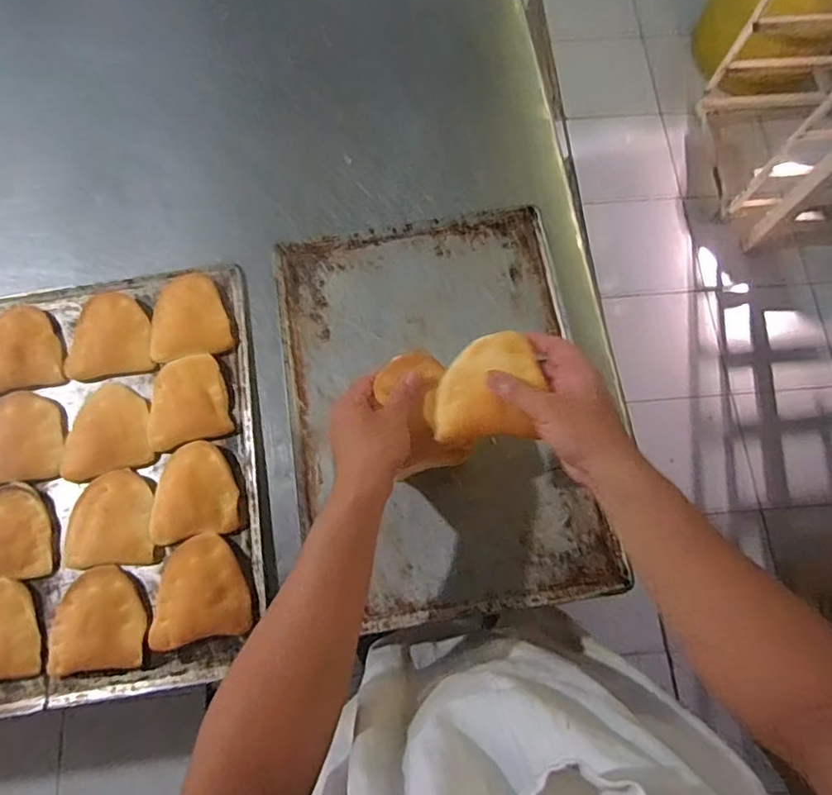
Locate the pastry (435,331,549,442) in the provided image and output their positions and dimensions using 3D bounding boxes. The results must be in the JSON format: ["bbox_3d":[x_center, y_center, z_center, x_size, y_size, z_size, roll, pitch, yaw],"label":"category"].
[{"bbox_3d":[0.063,-0.013,0.486,0.088,0.035,0.100,3,74,0],"label":"pastry"}]

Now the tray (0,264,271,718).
[{"bbox_3d":[-0.334,0.077,0.594,0.325,0.035,0.445,-9,70,-3],"label":"tray"}]

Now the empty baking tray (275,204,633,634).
[{"bbox_3d":[0.022,0.004,0.619,0.317,0.023,0.447,-8,70,-3],"label":"empty baking tray"}]

